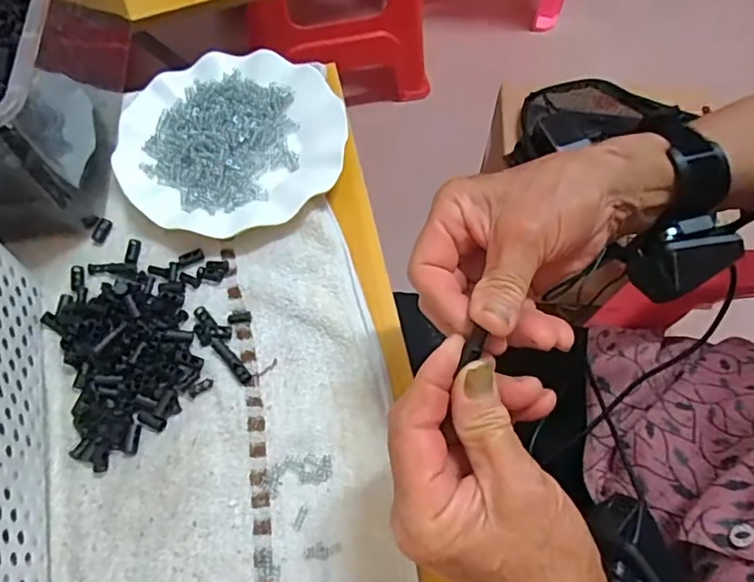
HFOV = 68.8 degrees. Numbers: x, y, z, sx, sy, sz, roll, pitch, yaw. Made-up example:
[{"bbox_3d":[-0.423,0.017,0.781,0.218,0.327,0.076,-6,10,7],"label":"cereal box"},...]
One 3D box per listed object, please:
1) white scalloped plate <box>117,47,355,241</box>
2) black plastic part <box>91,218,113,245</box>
[{"bbox_3d":[-0.121,-0.127,0.463,0.180,0.024,0.181,-1,64,2],"label":"white scalloped plate"},{"bbox_3d":[-0.219,-0.047,0.437,0.009,0.008,0.021,26,89,13],"label":"black plastic part"}]

